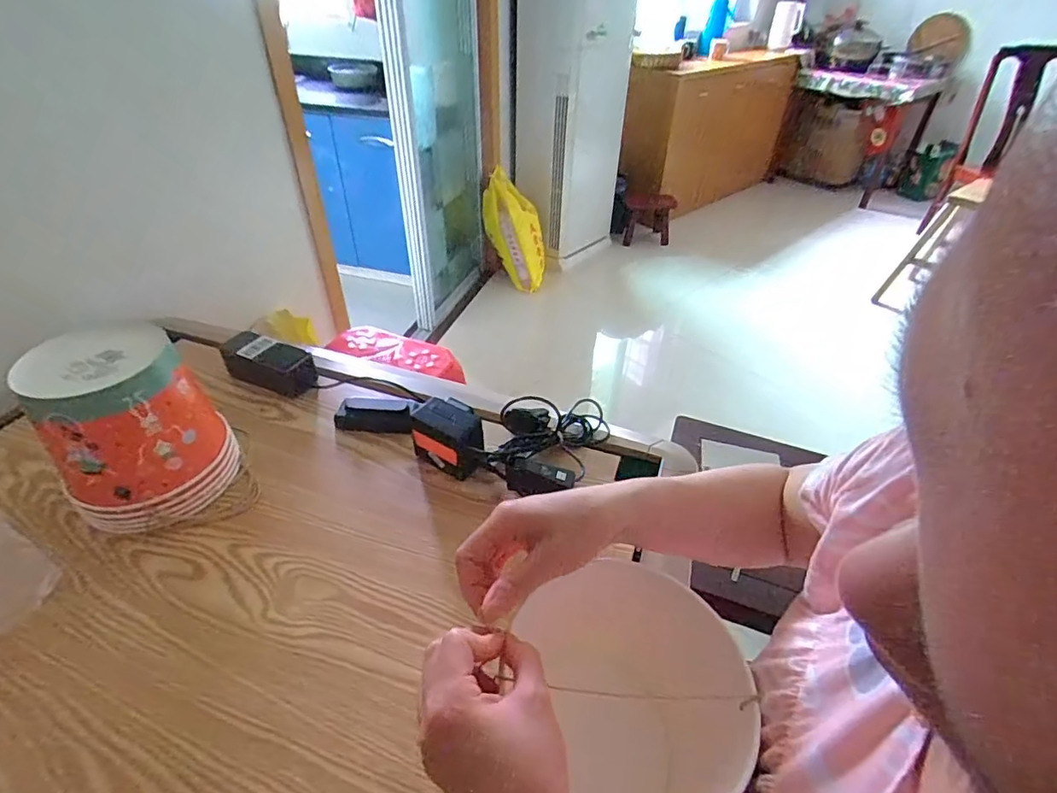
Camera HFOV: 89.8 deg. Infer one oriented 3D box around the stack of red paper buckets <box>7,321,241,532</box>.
[{"bbox_3d":[-0.412,0.030,0.562,0.148,0.170,0.153,-26,47,-31],"label":"stack of red paper buckets"}]

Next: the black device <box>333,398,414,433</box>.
[{"bbox_3d":[-0.199,0.025,0.687,0.097,0.038,0.029,2,39,-1],"label":"black device"}]

